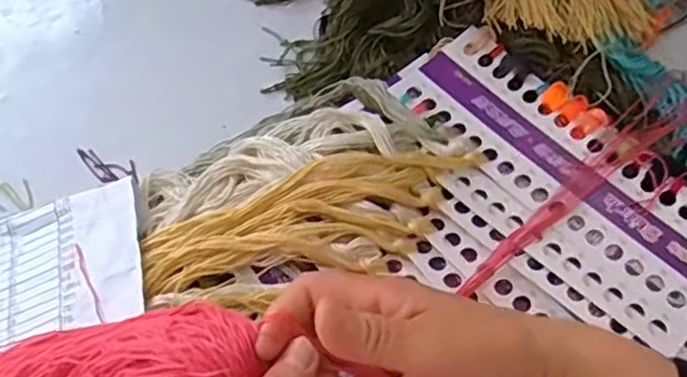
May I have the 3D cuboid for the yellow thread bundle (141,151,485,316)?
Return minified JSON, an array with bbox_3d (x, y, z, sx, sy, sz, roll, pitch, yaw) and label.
[{"bbox_3d":[-0.015,0.024,0.393,0.202,0.032,0.068,-20,66,-6],"label":"yellow thread bundle"}]

